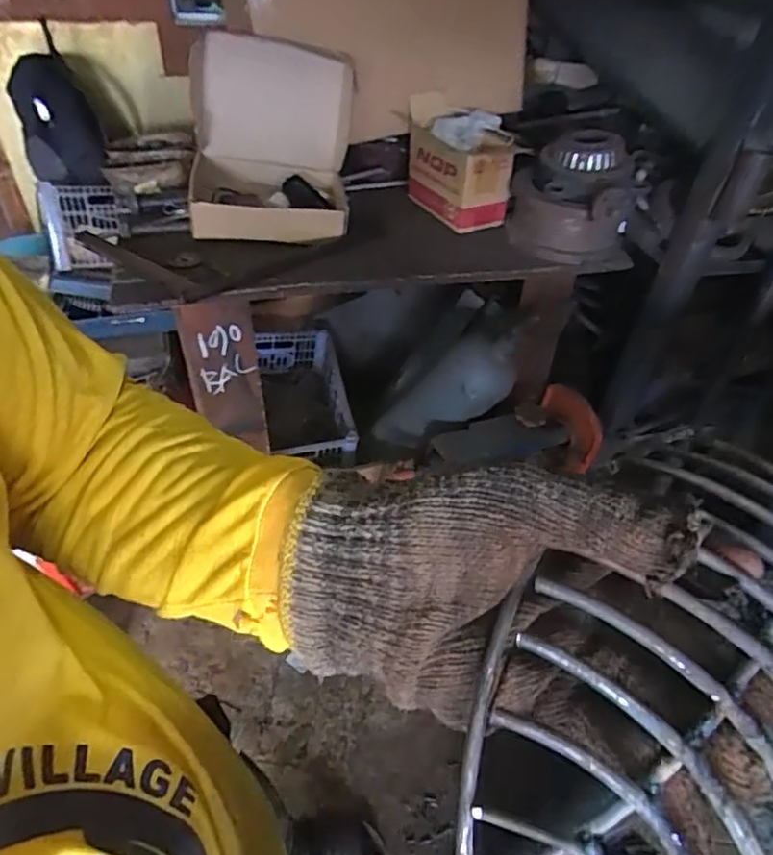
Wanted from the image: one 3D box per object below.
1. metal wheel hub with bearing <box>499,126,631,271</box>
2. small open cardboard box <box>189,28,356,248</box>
[{"bbox_3d":[0.342,-0.401,1.088,0.239,0.187,0.210,14,46,10],"label":"metal wheel hub with bearing"},{"bbox_3d":[-0.204,-0.505,1.074,0.291,0.267,0.241,-4,45,-8],"label":"small open cardboard box"}]

